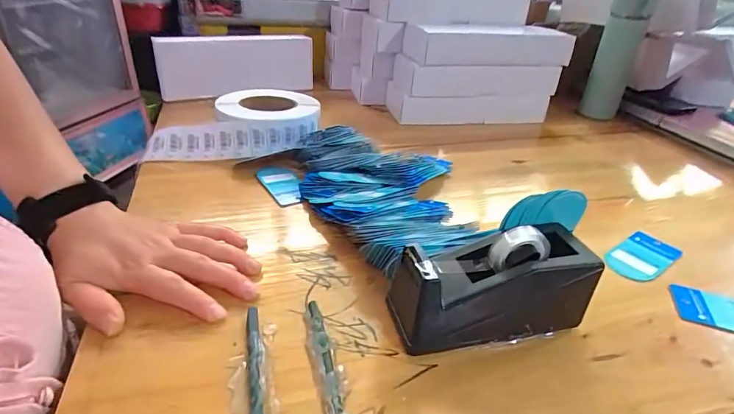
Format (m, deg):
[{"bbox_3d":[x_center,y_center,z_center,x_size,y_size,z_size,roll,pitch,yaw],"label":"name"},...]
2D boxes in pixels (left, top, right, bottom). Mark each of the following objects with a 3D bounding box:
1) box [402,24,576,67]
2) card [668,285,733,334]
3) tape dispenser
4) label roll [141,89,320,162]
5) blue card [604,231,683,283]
[{"bbox_3d":[0.205,-0.275,0.711,0.274,0.050,0.094,-4,33,-12],"label":"box"},{"bbox_3d":[0.319,0.093,0.369,0.088,0.005,0.050,14,35,11],"label":"card"},{"bbox_3d":[0.096,0.058,0.327,0.157,0.078,0.066,-4,33,-12],"label":"tape dispenser"},{"bbox_3d":[-0.186,-0.122,0.610,0.223,0.052,0.150,-3,33,-10],"label":"label roll"},{"bbox_3d":[0.281,0.050,0.428,0.094,0.004,0.046,-20,39,-32],"label":"blue card"}]

